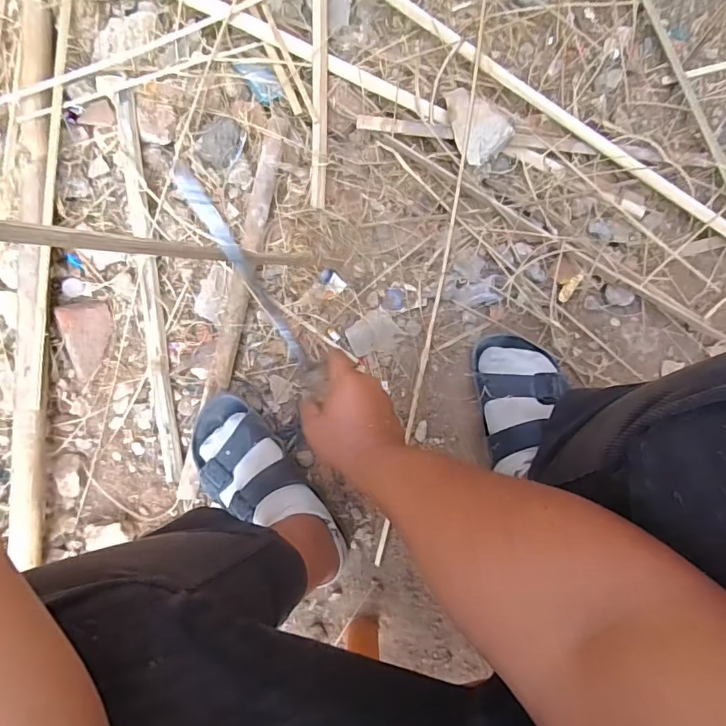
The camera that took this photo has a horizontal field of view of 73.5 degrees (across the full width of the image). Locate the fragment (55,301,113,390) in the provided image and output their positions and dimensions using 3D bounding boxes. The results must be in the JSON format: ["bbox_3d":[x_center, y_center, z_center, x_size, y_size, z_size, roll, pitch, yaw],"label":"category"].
[{"bbox_3d":[-0.362,-0.025,0.641,0.055,0.028,0.108,-3,94,2],"label":"fragment"}]

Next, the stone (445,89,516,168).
[{"bbox_3d":[0.137,-0.291,0.591,0.060,0.029,0.092,-28,88,2],"label":"stone"}]

